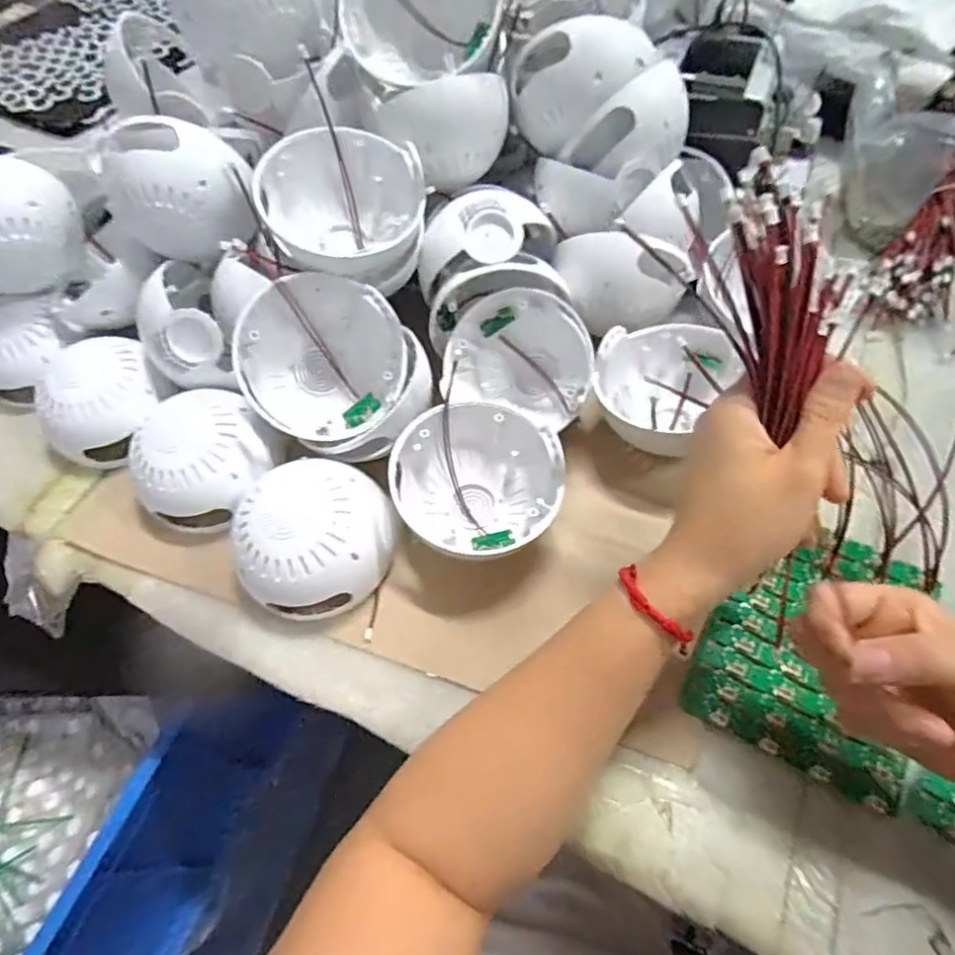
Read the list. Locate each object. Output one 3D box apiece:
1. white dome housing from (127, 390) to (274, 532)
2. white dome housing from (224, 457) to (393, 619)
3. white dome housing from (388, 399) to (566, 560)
[{"bbox_3d":[-0.212,-0.011,0.464,0.090,0.069,0.096,-2,58,3],"label":"white dome housing"},{"bbox_3d":[-0.114,0.042,0.422,0.104,0.066,0.098,-2,58,3],"label":"white dome housing"},{"bbox_3d":[0.002,0.002,0.431,0.113,0.069,0.104,-2,58,3],"label":"white dome housing"}]

